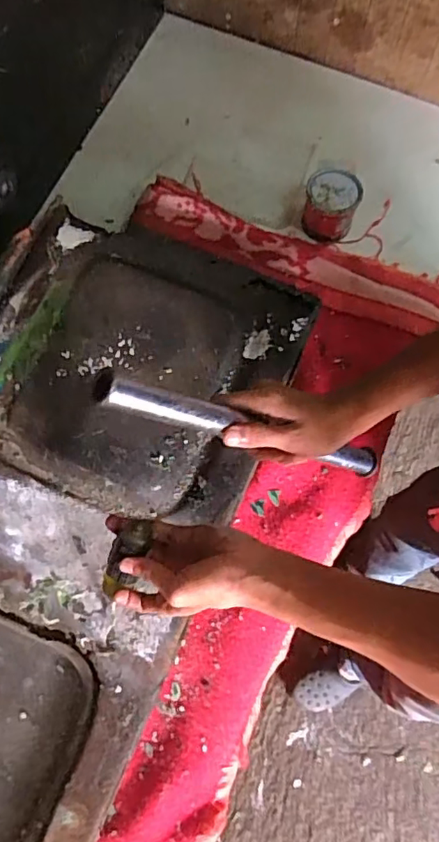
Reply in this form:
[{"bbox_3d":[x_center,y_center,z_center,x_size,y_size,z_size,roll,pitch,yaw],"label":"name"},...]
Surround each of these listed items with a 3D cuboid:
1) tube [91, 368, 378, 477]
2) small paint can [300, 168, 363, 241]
[{"bbox_3d":[0.038,0.012,0.488,0.024,0.334,0.024,-17,66,43],"label":"tube"},{"bbox_3d":[0.153,-0.294,0.760,0.072,0.072,0.065,9,73,5],"label":"small paint can"}]

